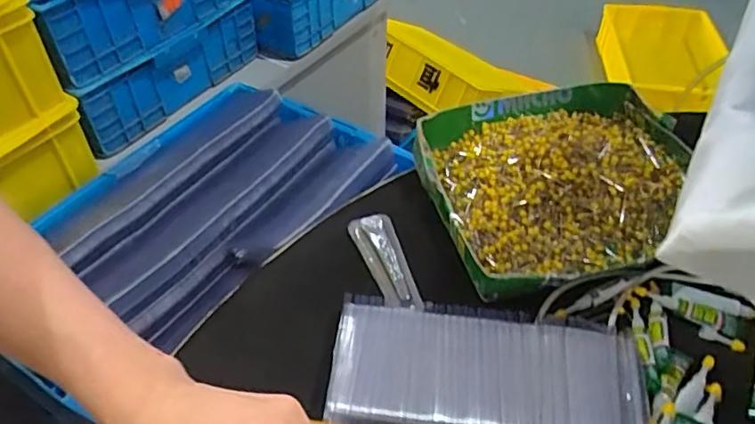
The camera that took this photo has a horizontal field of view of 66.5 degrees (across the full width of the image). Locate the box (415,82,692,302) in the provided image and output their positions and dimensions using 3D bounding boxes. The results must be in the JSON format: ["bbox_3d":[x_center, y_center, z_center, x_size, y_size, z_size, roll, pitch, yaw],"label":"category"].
[{"bbox_3d":[0.169,-0.030,0.513,0.237,0.050,0.199,-13,48,-14],"label":"box"}]

